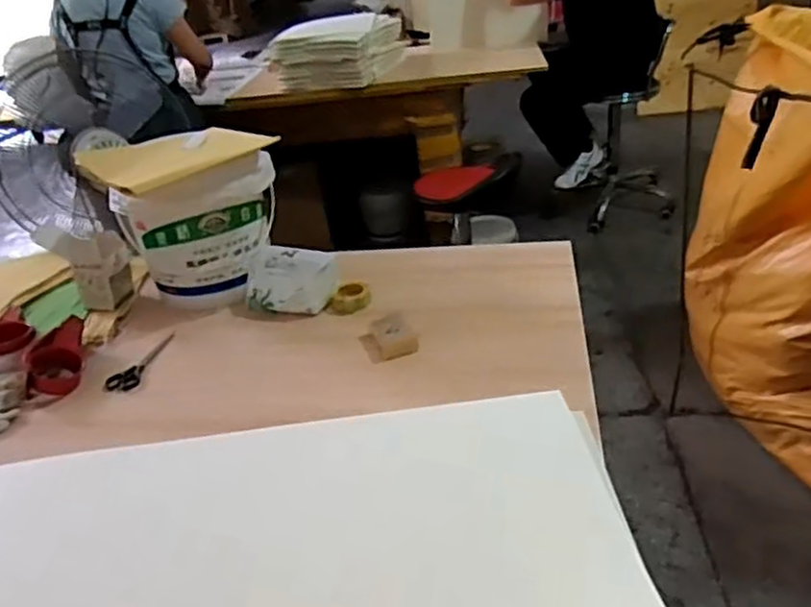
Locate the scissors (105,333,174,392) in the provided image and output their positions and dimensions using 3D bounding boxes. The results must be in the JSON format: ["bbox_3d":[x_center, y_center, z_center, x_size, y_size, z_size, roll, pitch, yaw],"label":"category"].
[{"bbox_3d":[-0.399,0.093,1.100,0.044,0.017,0.141,9,32,26],"label":"scissors"}]

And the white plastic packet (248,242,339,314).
[{"bbox_3d":[-0.193,-0.043,1.201,0.156,0.082,0.103,-8,29,-2],"label":"white plastic packet"}]

